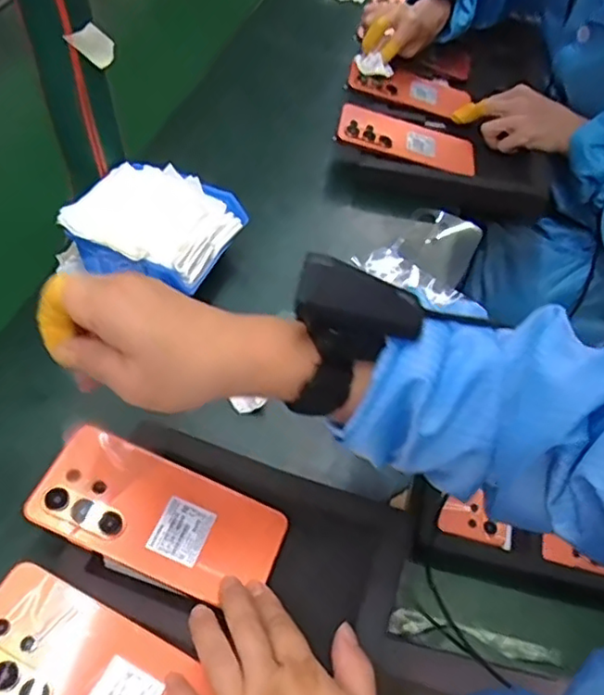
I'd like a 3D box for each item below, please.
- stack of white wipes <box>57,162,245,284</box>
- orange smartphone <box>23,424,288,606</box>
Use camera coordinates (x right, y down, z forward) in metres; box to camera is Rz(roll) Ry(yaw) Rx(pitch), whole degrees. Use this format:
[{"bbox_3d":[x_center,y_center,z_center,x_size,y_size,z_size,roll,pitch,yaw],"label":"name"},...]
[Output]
[{"bbox_3d":[-0.142,-0.124,0.599,0.134,0.034,0.121,21,53,16],"label":"stack of white wipes"},{"bbox_3d":[-0.097,0.116,0.431,0.166,0.009,0.079,21,52,-2],"label":"orange smartphone"}]

